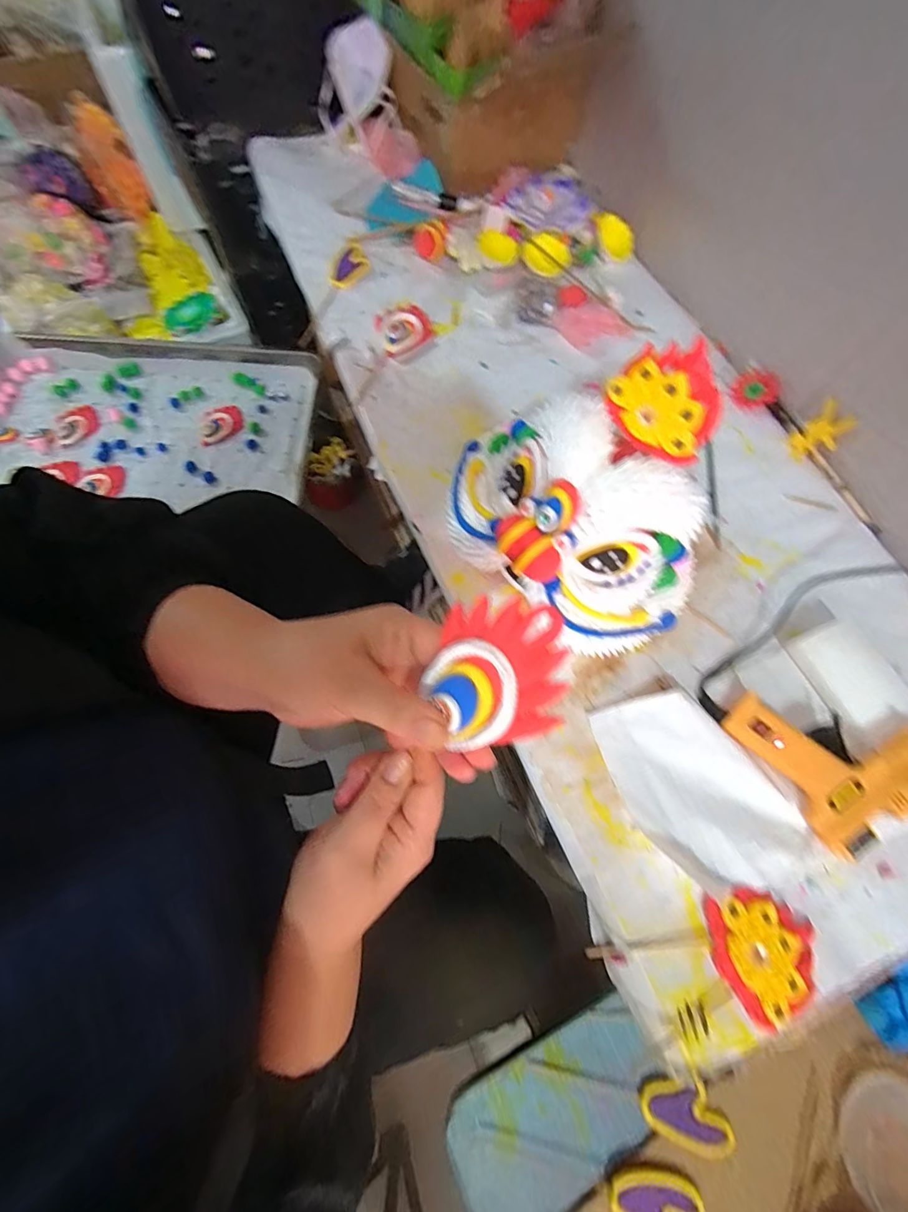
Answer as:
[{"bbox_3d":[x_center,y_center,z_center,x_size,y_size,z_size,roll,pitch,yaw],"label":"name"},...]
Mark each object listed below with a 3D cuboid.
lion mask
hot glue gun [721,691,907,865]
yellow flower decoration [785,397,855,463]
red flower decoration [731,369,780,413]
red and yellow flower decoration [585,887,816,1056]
[{"bbox_3d":[0.099,-0.083,0.381,0.234,0.183,0.148,38,72,12],"label":"lion mask"},{"bbox_3d":[0.309,0.103,0.368,0.137,0.023,0.125,-35,64,9],"label":"hot glue gun"},{"bbox_3d":[0.384,-0.183,0.504,0.023,0.051,0.039,-10,68,-8],"label":"yellow flower decoration"},{"bbox_3d":[0.340,-0.243,0.541,0.043,0.016,0.056,43,73,14],"label":"red flower decoration"},{"bbox_3d":[0.183,0.250,0.329,0.144,0.012,0.075,-13,69,-7],"label":"red and yellow flower decoration"}]

